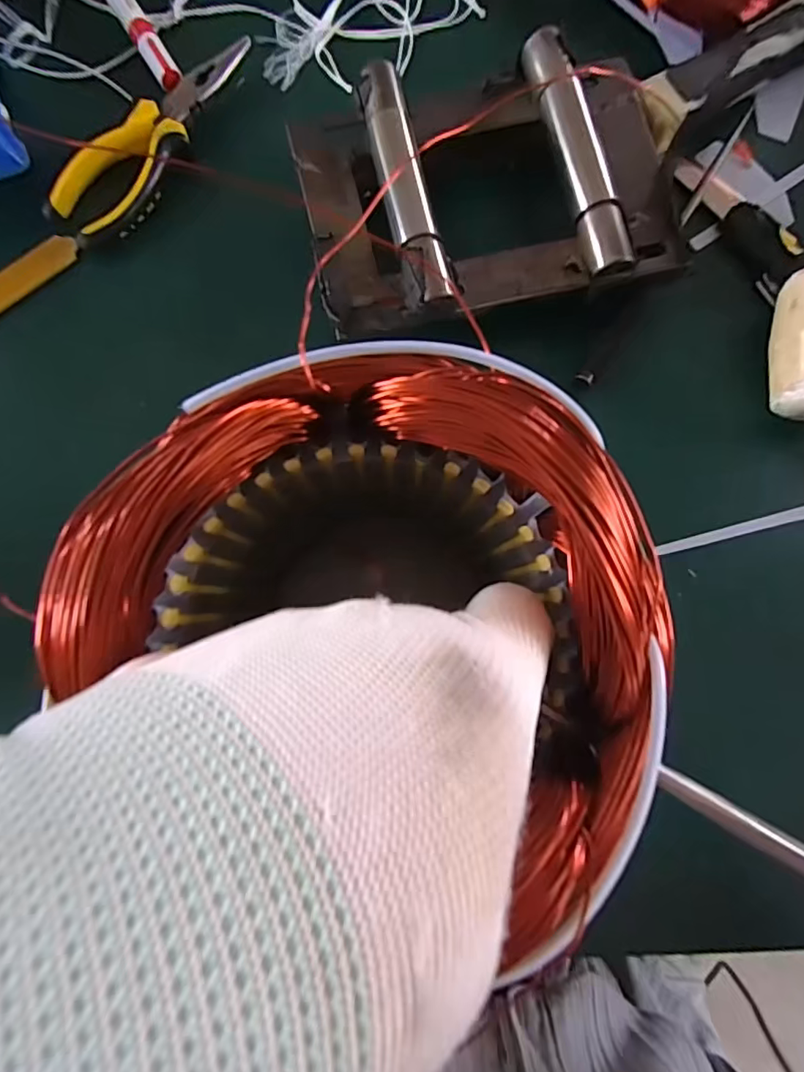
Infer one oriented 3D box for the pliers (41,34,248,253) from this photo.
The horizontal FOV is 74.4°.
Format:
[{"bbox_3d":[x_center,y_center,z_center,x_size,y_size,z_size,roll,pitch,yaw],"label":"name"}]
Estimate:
[{"bbox_3d":[-0.153,-0.239,0.315,0.052,0.017,0.148,28,84,4],"label":"pliers"}]

